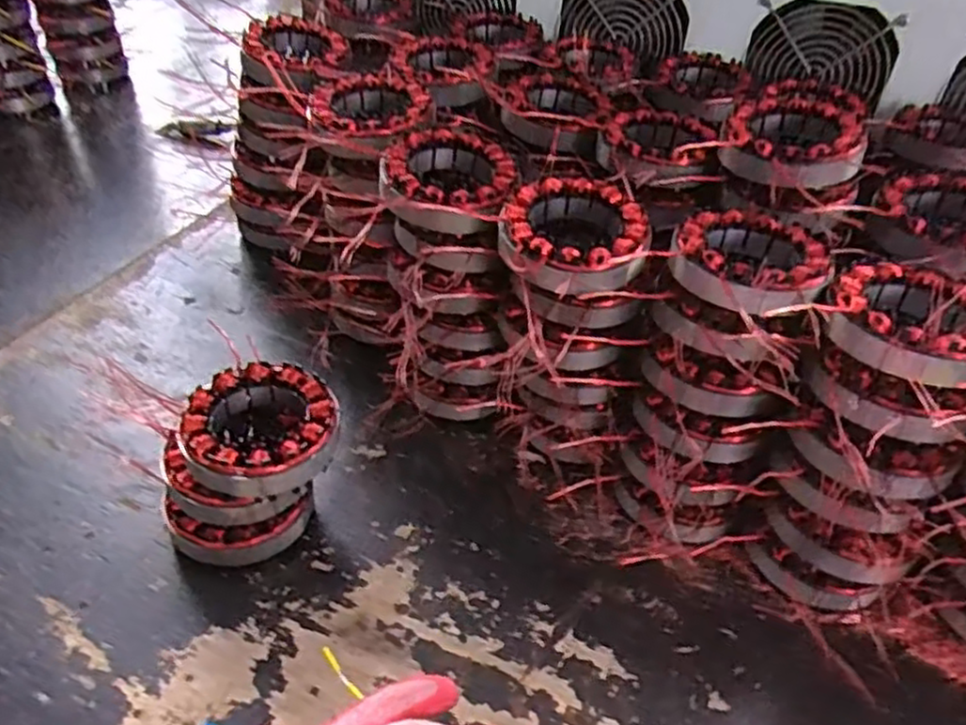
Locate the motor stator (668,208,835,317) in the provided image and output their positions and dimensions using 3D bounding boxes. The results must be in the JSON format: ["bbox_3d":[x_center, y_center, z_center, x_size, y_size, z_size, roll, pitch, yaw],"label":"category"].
[{"bbox_3d":[0.153,-0.059,0.420,0.084,0.026,0.085,2,42,-2],"label":"motor stator"}]

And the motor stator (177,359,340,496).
[{"bbox_3d":[-0.131,0.039,0.427,0.087,0.038,0.082,2,42,-2],"label":"motor stator"}]

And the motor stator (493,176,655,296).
[{"bbox_3d":[0.054,-0.076,0.434,0.084,0.028,0.087,8,42,4],"label":"motor stator"}]

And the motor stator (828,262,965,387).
[{"bbox_3d":[0.227,-0.023,0.381,0.084,0.023,0.086,34,50,29],"label":"motor stator"}]

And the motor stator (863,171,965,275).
[{"bbox_3d":[0.287,-0.084,0.456,0.094,0.035,0.082,-21,48,-25],"label":"motor stator"}]

